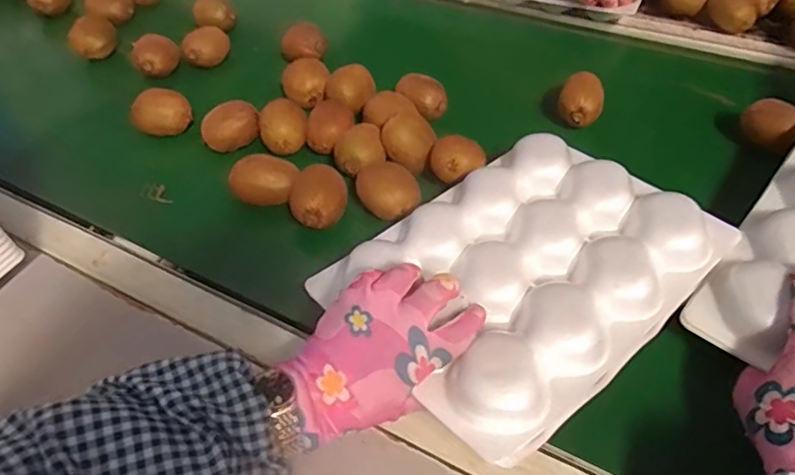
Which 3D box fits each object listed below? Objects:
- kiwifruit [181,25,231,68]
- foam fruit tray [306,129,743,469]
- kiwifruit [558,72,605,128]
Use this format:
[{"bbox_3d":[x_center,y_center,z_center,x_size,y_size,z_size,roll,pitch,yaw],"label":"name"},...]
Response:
[{"bbox_3d":[-0.259,-0.254,0.754,0.061,0.040,0.052,-19,47,-14],"label":"kiwifruit"},{"bbox_3d":[0.098,0.017,0.453,0.279,0.036,0.214,-33,52,-25],"label":"foam fruit tray"},{"bbox_3d":[0.207,-0.151,0.634,0.053,0.038,0.076,11,47,14],"label":"kiwifruit"}]

